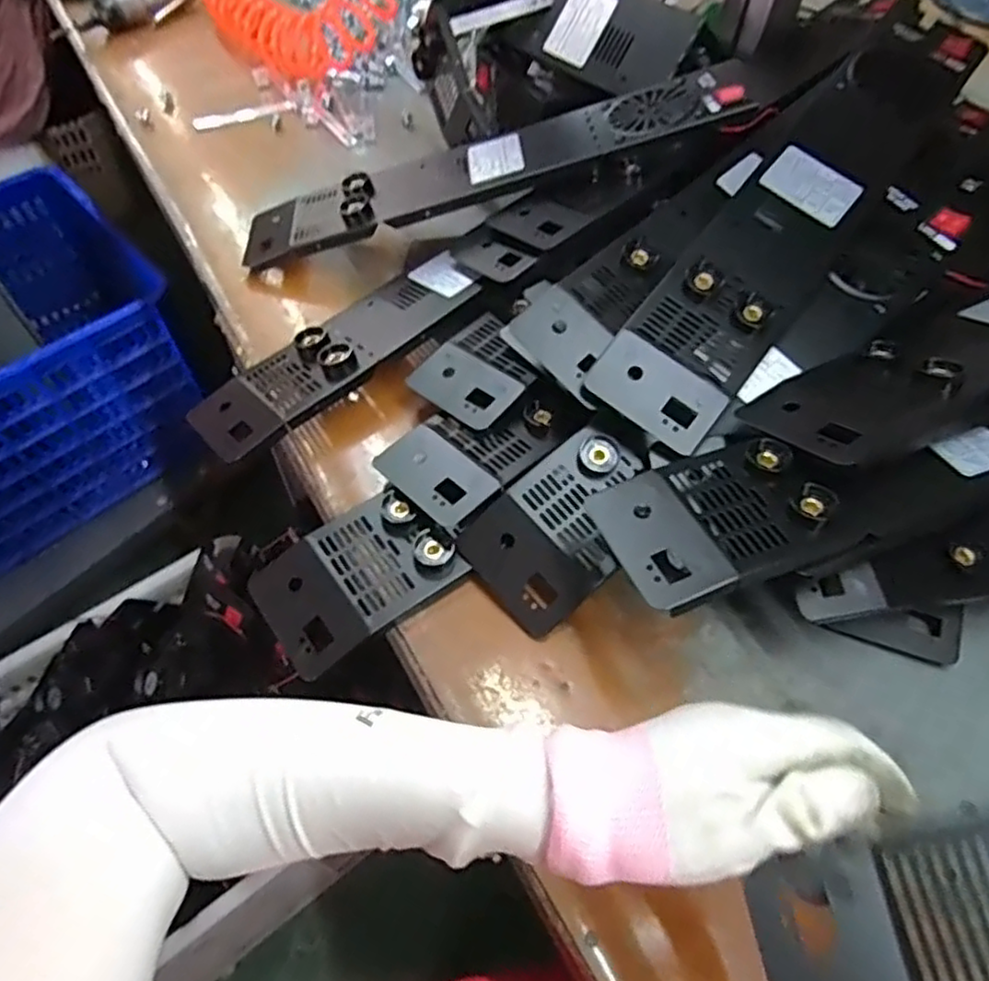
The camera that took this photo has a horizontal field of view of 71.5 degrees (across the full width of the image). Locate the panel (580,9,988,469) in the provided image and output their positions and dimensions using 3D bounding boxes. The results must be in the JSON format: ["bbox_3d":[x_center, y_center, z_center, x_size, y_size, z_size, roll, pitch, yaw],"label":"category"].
[{"bbox_3d":[0.248,-0.236,0.558,0.101,0.022,0.486,37,73,9],"label":"panel"}]

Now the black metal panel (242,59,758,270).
[{"bbox_3d":[-0.002,-0.311,0.663,0.503,0.037,0.108,-14,56,9],"label":"black metal panel"}]

